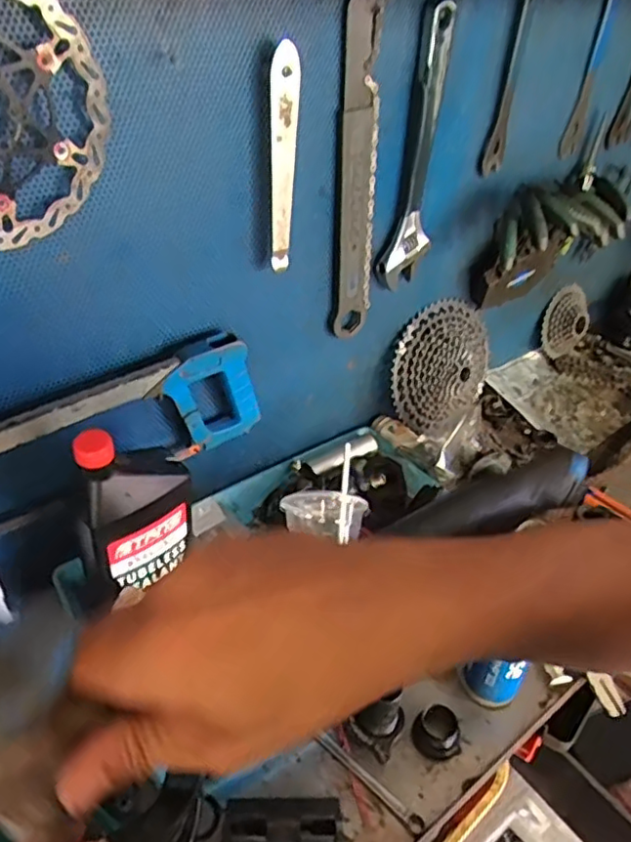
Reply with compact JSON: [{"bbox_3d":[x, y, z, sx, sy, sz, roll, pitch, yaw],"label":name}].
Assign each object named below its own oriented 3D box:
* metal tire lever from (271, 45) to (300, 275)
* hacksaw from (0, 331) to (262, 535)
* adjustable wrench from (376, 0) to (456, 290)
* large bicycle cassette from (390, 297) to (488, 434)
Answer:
[{"bbox_3d":[-0.028,-0.229,0.565,0.023,0.191,0.011,-11,41,-18],"label":"metal tire lever"},{"bbox_3d":[-0.222,0.028,0.596,0.385,0.145,0.031,-23,46,-30],"label":"hacksaw"},{"bbox_3d":[0.114,-0.284,0.684,0.065,0.285,0.015,-28,49,-34],"label":"adjustable wrench"},{"bbox_3d":[0.193,-0.074,0.892,0.187,0.191,0.047,10,6,-35],"label":"large bicycle cassette"}]

